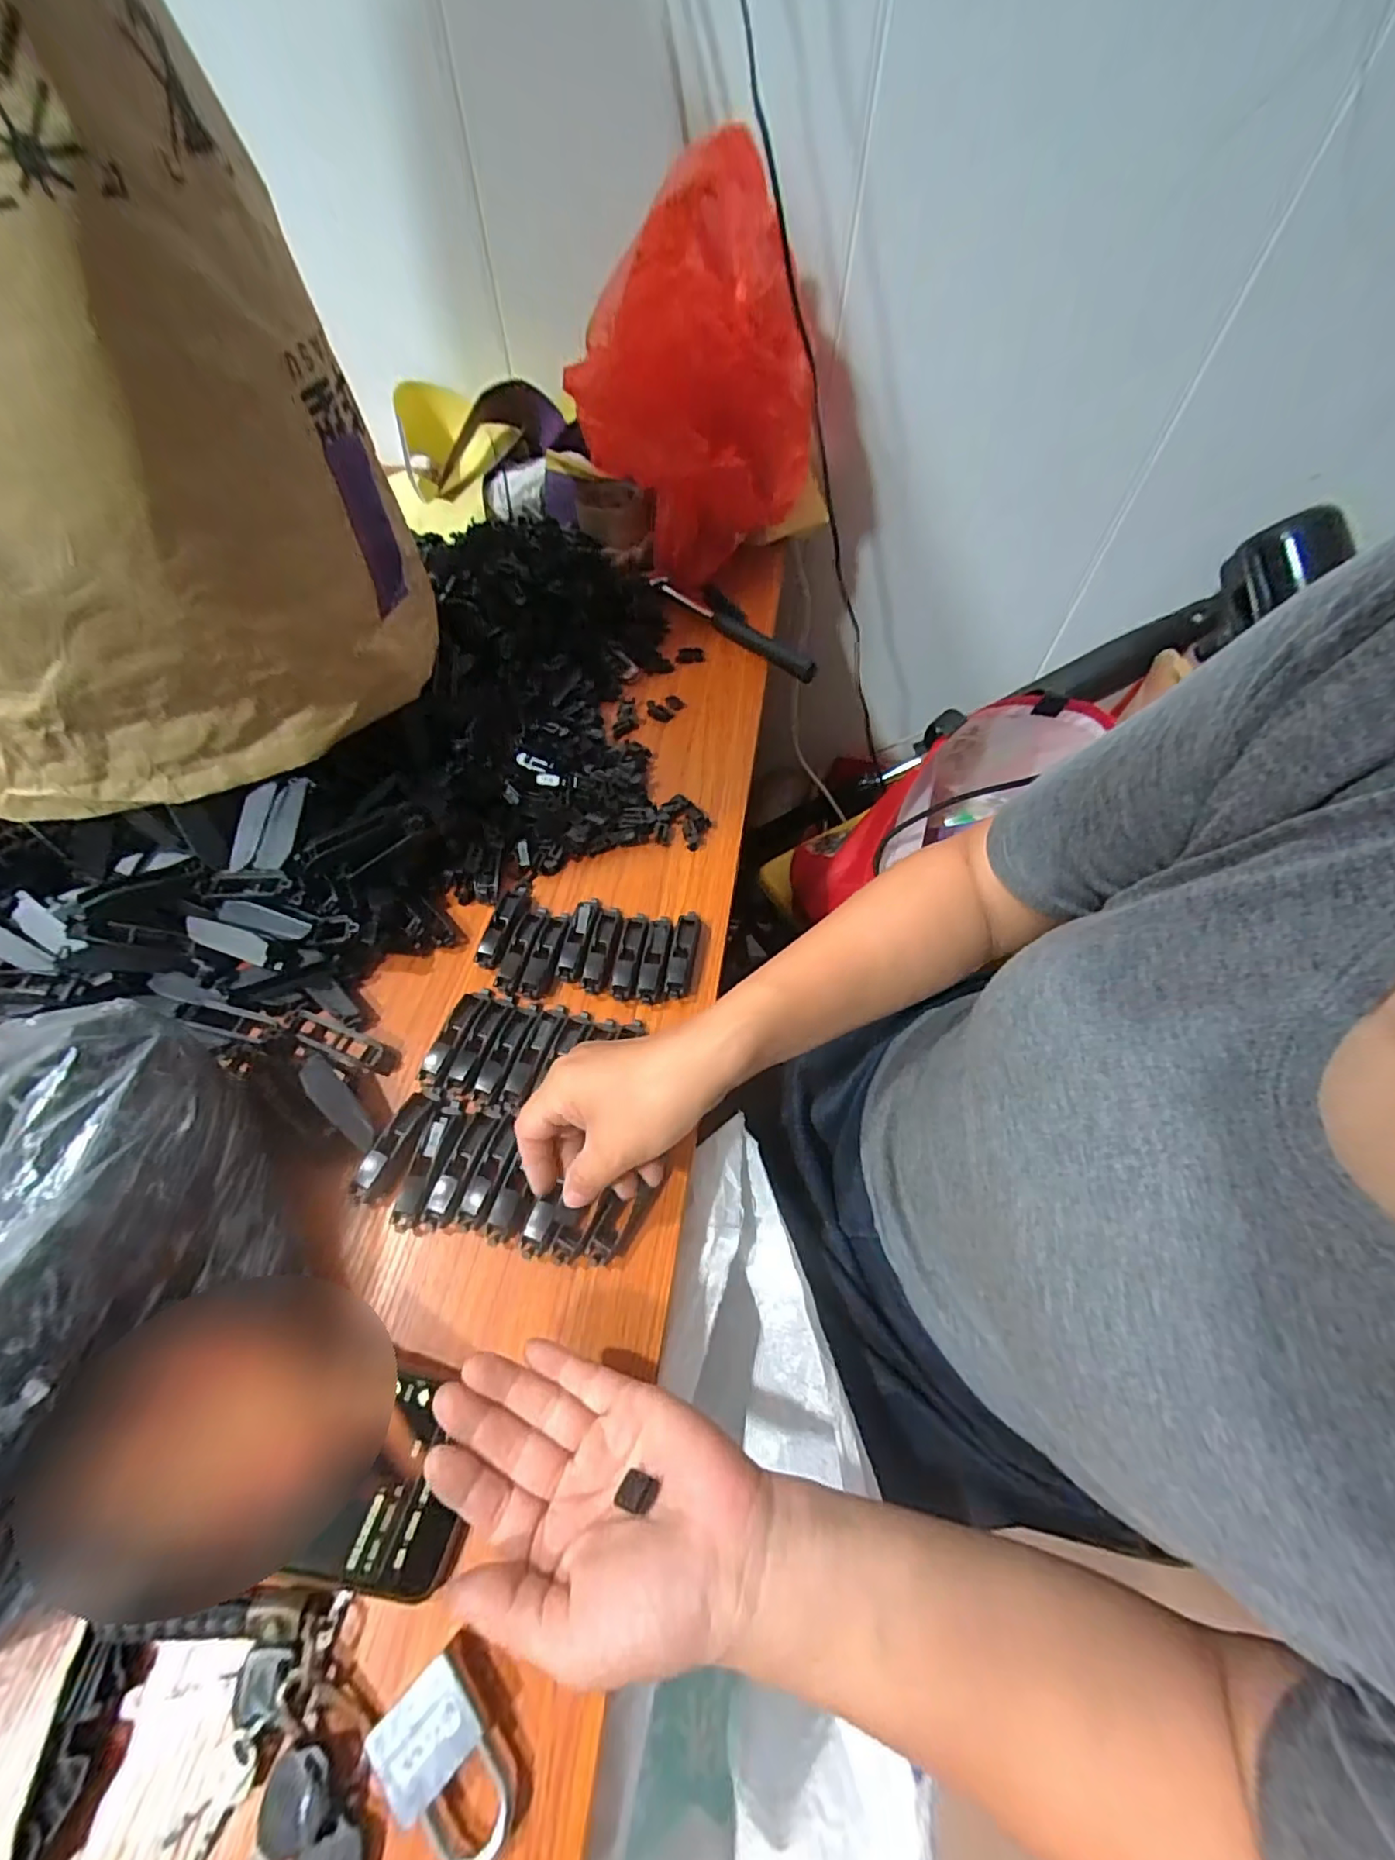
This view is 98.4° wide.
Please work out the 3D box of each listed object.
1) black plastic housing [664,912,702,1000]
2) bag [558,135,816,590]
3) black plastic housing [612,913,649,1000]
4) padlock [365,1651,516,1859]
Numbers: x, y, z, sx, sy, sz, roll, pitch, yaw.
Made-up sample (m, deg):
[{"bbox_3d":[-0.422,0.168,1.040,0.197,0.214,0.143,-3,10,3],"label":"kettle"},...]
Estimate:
[{"bbox_3d":[-0.010,0.015,0.440,0.018,0.012,0.072,7,58,4],"label":"black plastic housing"},{"bbox_3d":[0.000,-0.554,0.620,0.232,0.282,0.220,-7,58,-5],"label":"bag"},{"bbox_3d":[-0.049,0.017,0.439,0.019,0.008,0.072,6,58,3],"label":"black plastic housing"},{"bbox_3d":[-0.100,0.335,0.241,0.061,0.019,0.037,40,65,22],"label":"padlock"}]

